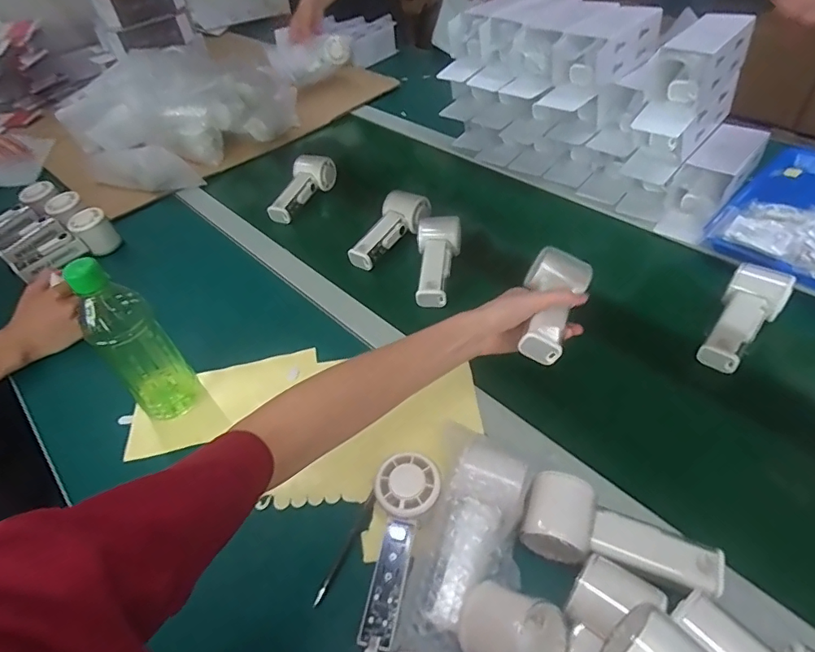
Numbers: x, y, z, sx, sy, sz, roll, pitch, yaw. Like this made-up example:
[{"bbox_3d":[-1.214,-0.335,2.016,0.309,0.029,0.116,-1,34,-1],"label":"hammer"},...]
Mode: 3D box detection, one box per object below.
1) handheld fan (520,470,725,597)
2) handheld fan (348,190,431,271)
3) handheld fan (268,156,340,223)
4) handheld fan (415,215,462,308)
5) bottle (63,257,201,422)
[{"bbox_3d":[0.174,0.174,0.410,0.150,0.043,0.057,14,48,18],"label":"handheld fan"},{"bbox_3d":[-0.025,-0.144,0.754,0.065,0.050,0.141,17,50,21],"label":"handheld fan"},{"bbox_3d":[-0.184,-0.239,0.868,0.068,0.053,0.147,11,48,15],"label":"handheld fan"},{"bbox_3d":[0.045,-0.099,0.704,0.061,0.042,0.163,-1,46,4],"label":"handheld fan"},{"bbox_3d":[-0.286,0.012,0.520,0.063,0.199,0.066,-34,52,-25],"label":"bottle"}]

